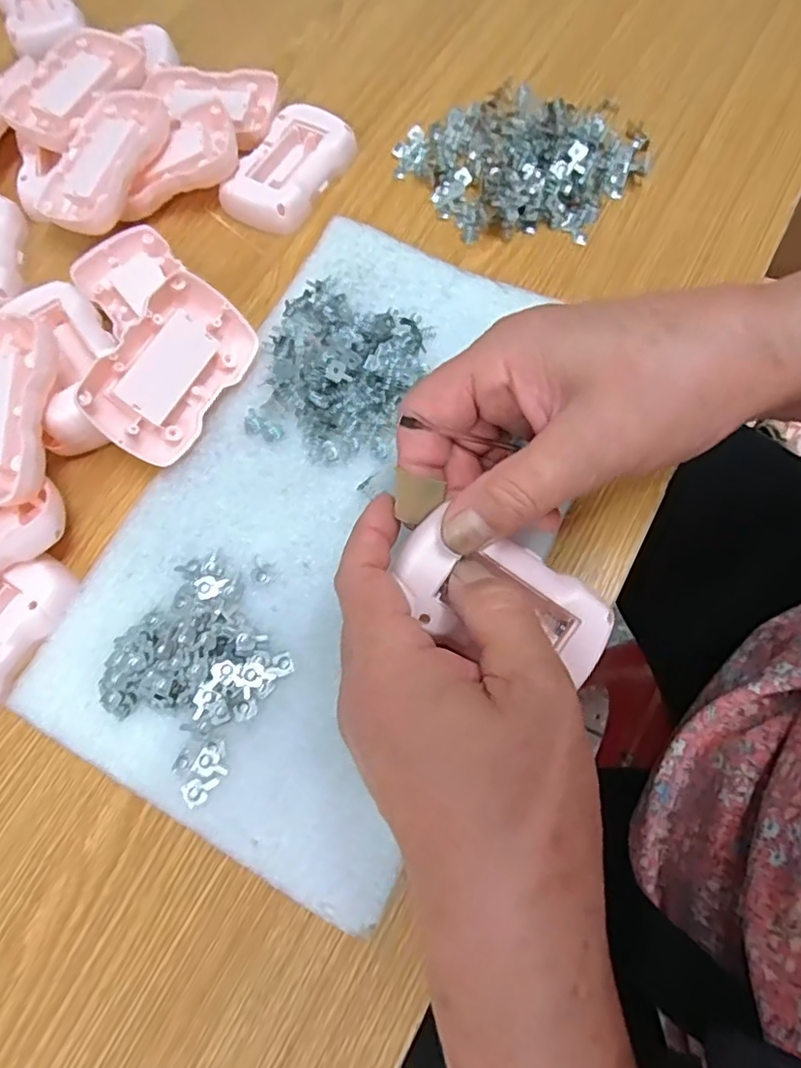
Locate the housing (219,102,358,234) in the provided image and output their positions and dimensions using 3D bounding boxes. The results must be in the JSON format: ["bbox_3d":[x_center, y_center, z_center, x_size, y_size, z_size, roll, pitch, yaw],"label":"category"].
[{"bbox_3d":[-0.067,-0.221,0.369,0.049,0.022,0.083,28,74,12],"label":"housing"}]

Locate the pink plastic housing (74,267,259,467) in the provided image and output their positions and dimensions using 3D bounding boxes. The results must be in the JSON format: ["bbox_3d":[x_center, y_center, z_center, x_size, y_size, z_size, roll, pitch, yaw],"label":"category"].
[{"bbox_3d":[-0.113,-0.080,0.301,0.013,0.052,0.088,14,67,51],"label":"pink plastic housing"}]

